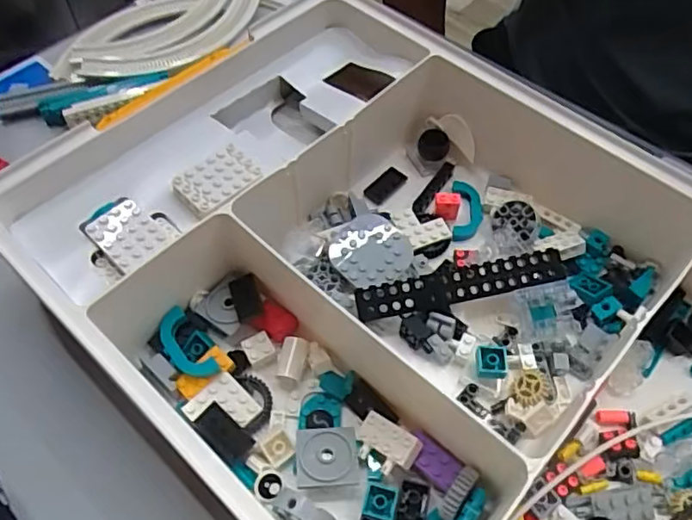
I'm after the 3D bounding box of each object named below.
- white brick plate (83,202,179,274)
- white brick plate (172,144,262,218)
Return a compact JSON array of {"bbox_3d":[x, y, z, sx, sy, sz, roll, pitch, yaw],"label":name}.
[{"bbox_3d":[-0.119,-0.015,0.328,0.040,0.007,0.036,39,64,22],"label":"white brick plate"},{"bbox_3d":[-0.075,-0.047,0.347,0.034,0.007,0.045,40,64,22],"label":"white brick plate"}]

